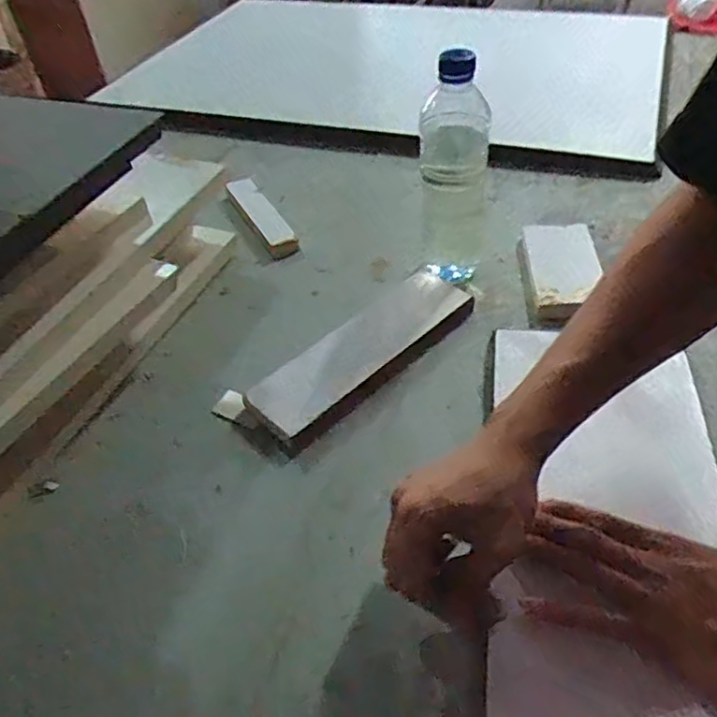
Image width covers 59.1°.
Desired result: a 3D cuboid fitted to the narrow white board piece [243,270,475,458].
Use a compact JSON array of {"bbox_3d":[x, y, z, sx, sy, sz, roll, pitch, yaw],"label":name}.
[{"bbox_3d":[0.009,-0.008,0.598,0.247,0.023,0.078,-37,54,-27],"label":"narrow white board piece"}]

